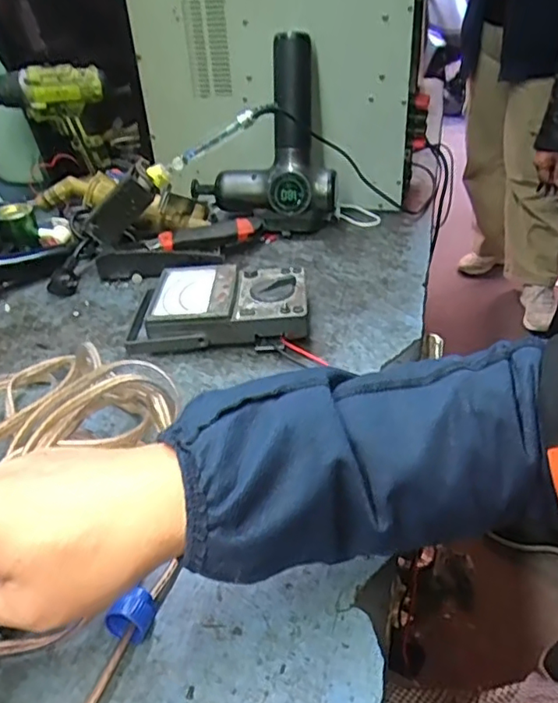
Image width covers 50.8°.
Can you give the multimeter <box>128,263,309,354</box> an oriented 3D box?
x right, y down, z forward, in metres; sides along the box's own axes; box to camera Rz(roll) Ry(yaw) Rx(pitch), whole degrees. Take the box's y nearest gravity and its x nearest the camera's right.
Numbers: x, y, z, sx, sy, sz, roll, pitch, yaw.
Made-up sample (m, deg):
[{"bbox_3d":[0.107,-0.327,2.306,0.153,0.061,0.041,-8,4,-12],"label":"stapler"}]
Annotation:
[{"bbox_3d":[-0.065,-0.048,0.641,0.191,0.047,0.118,-1,36,3],"label":"multimeter"}]

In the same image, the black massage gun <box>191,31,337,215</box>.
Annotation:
[{"bbox_3d":[-0.018,-0.289,0.805,0.187,0.241,0.081,10,38,18],"label":"black massage gun"}]

